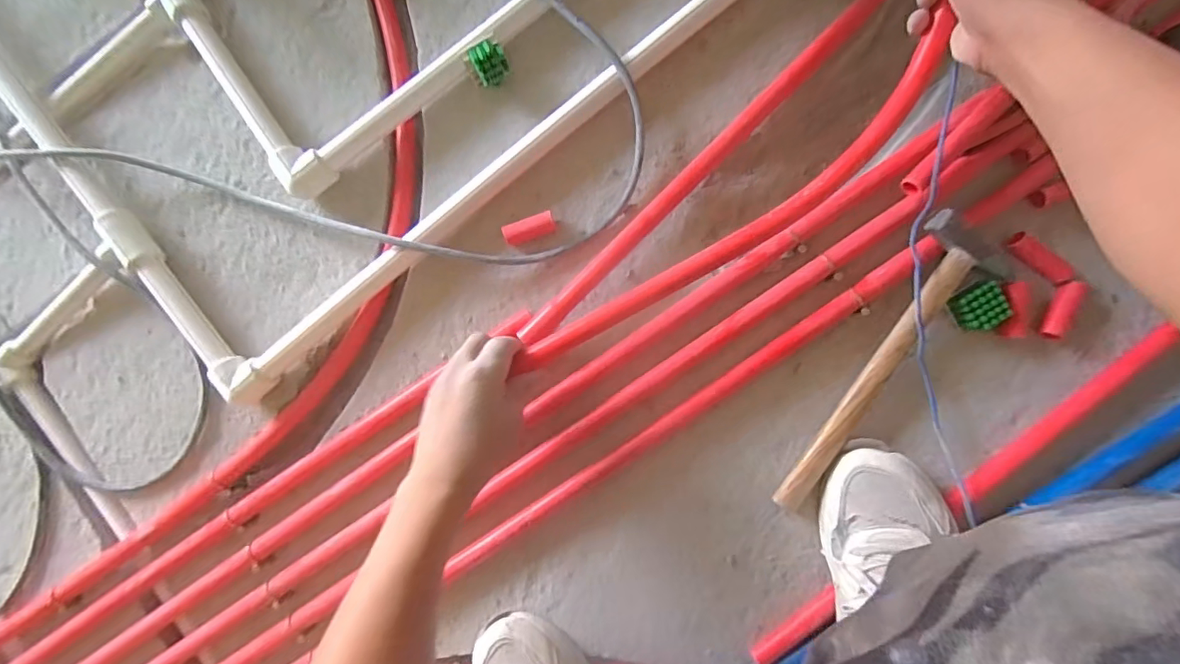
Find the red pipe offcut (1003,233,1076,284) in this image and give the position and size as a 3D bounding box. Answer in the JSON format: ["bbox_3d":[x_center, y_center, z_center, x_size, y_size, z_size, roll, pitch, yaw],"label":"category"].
[{"bbox_3d":[0.429,-0.073,0.483,0.064,0.016,0.020,37,93,3],"label":"red pipe offcut"}]

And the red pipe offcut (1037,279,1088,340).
[{"bbox_3d":[0.447,-0.020,0.478,0.019,0.014,0.056,18,105,4],"label":"red pipe offcut"}]

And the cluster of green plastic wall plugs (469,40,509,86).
[{"bbox_3d":[-0.099,-0.267,0.500,0.033,0.037,0.028,-28,88,4],"label":"cluster of green plastic wall plugs"}]

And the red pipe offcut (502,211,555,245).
[{"bbox_3d":[-0.060,-0.103,0.508,0.051,0.016,0.020,-19,89,4],"label":"red pipe offcut"}]

